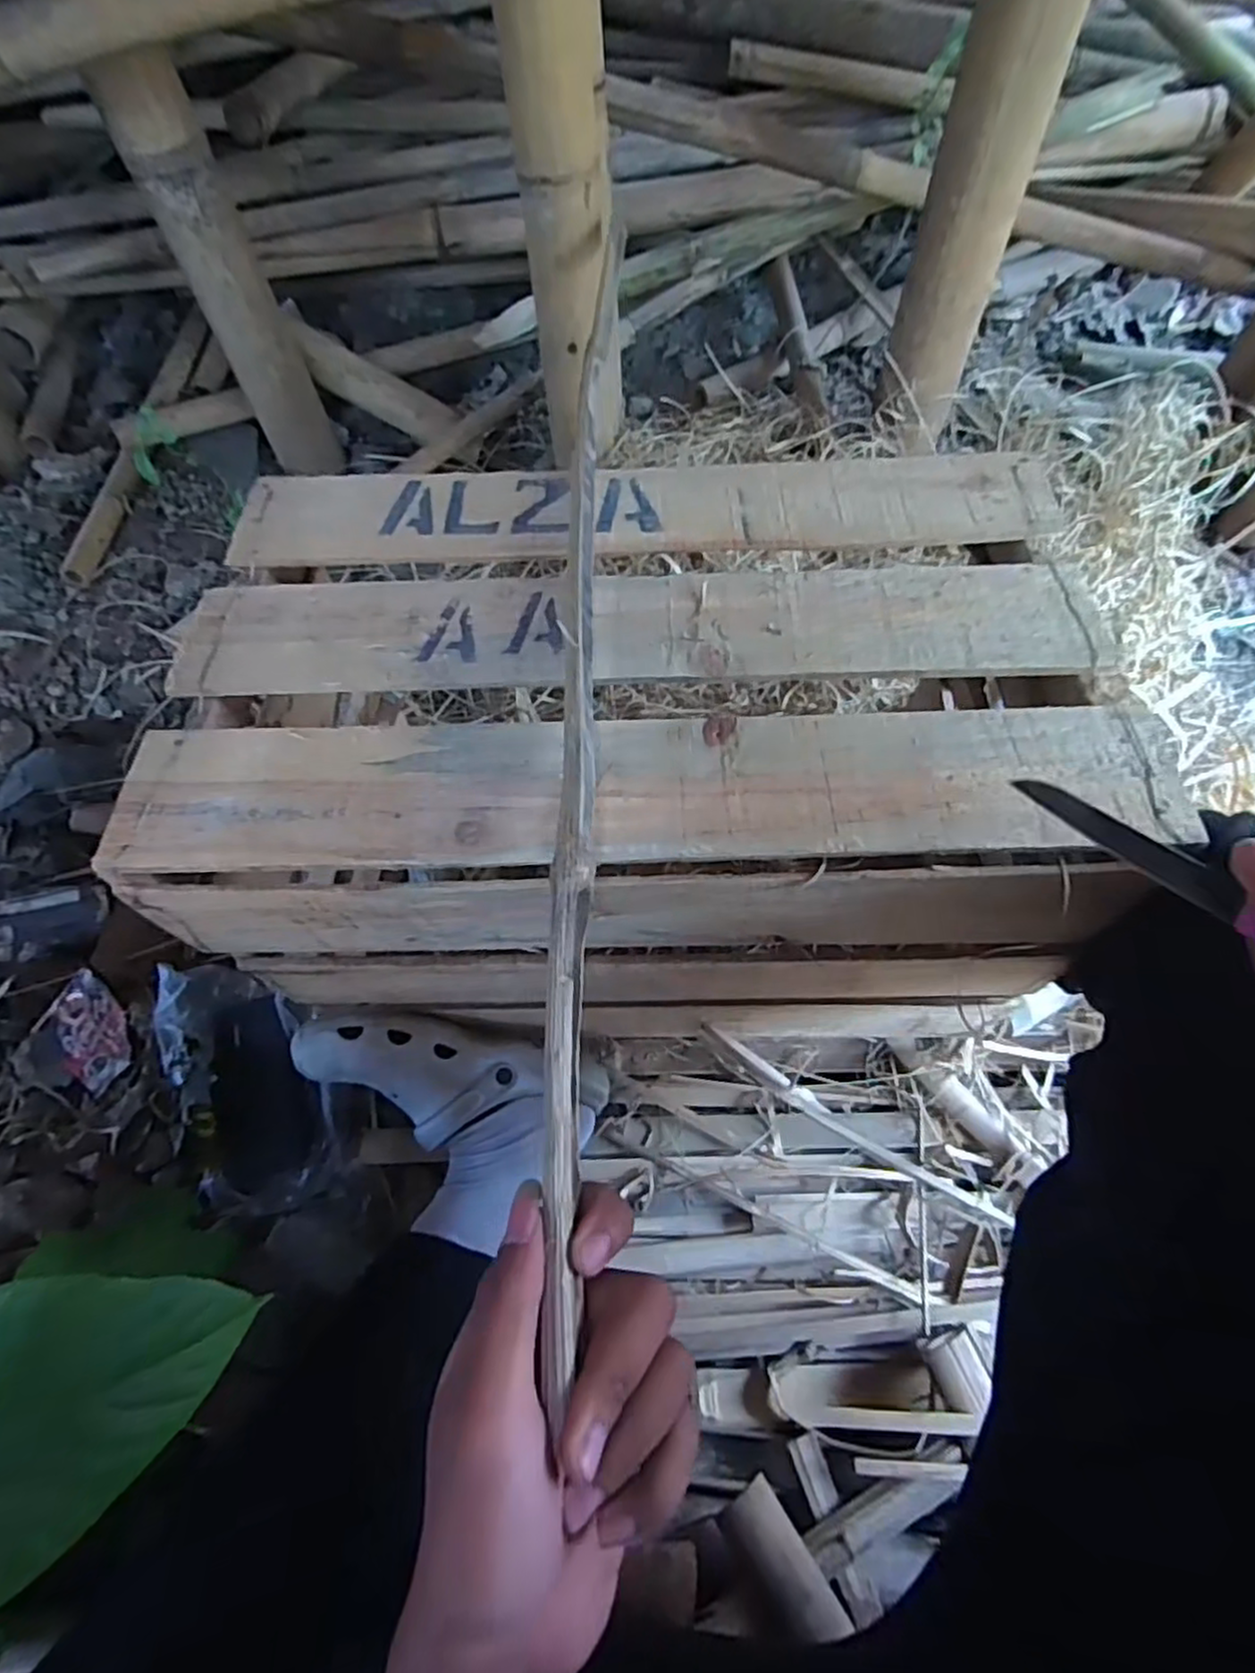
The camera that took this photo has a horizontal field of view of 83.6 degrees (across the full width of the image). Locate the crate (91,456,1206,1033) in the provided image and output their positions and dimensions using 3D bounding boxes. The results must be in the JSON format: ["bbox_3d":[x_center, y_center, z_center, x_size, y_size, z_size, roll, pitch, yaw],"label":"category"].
[{"bbox_3d":[0.004,-0.059,0.544,0.580,0.255,0.366,-2,61,-1],"label":"crate"}]

